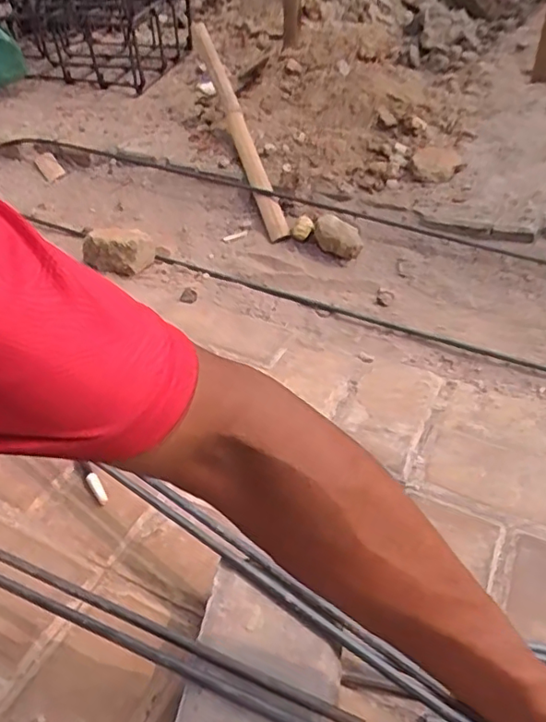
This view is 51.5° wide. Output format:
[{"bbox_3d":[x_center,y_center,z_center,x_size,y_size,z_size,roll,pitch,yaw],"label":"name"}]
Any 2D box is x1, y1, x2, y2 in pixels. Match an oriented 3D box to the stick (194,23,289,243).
[{"bbox_3d":[-0.085,-0.520,1.195,0.040,0.049,0.774,-10,57,-12],"label":"stick"}]

